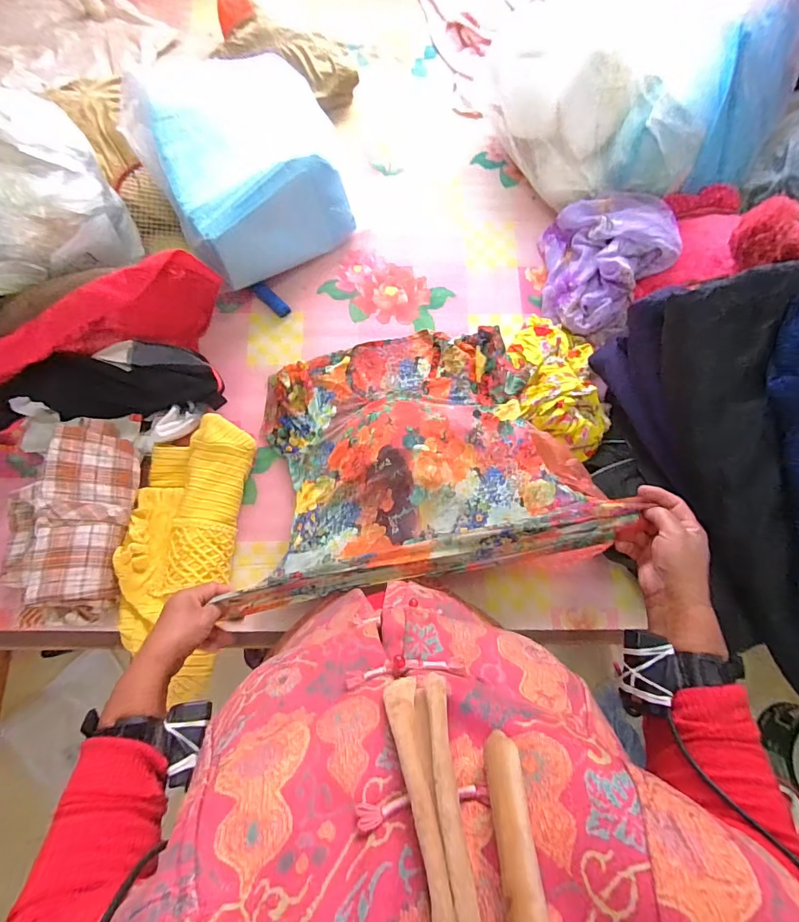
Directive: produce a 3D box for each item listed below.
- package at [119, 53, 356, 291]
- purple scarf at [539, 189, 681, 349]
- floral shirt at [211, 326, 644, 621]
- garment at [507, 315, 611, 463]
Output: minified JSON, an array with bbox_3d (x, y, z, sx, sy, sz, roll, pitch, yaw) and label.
[{"bbox_3d":[-0.281,-0.503,0.732,0.272,0.197,0.259,-37,80,-8],"label":"package"},{"bbox_3d":[0.369,-0.375,0.776,0.226,0.095,0.263,31,79,7],"label":"purple scarf"},{"bbox_3d":[0.013,-0.048,0.637,0.474,0.253,0.423,-11,77,-2],"label":"floral shirt"},{"bbox_3d":[0.283,-0.141,0.732,0.152,0.073,0.279,-4,77,-1],"label":"garment"}]

